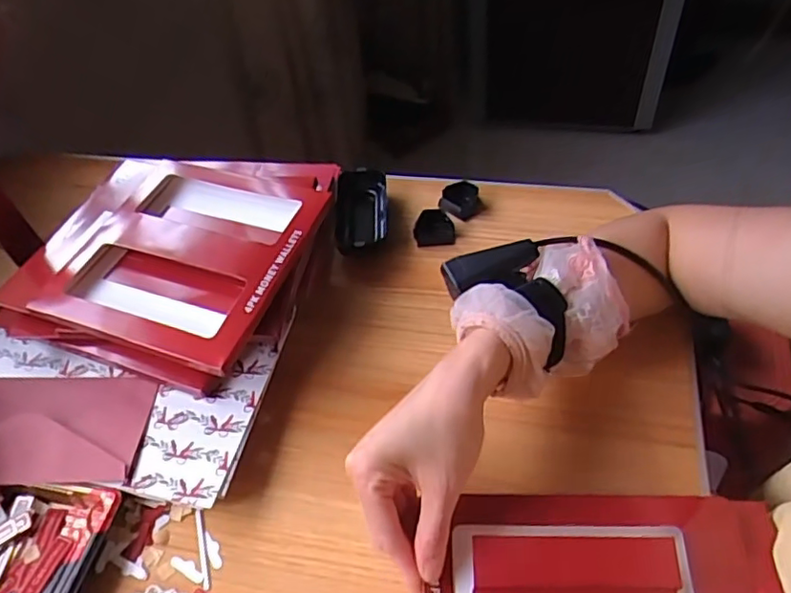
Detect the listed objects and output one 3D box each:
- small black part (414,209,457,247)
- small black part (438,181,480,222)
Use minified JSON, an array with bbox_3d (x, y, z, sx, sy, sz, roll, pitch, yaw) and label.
[{"bbox_3d":[0.039,-0.068,0.592,0.040,0.018,0.037,-2,50,4],"label":"small black part"},{"bbox_3d":[0.068,-0.102,0.617,0.036,0.014,0.039,21,56,22],"label":"small black part"}]

